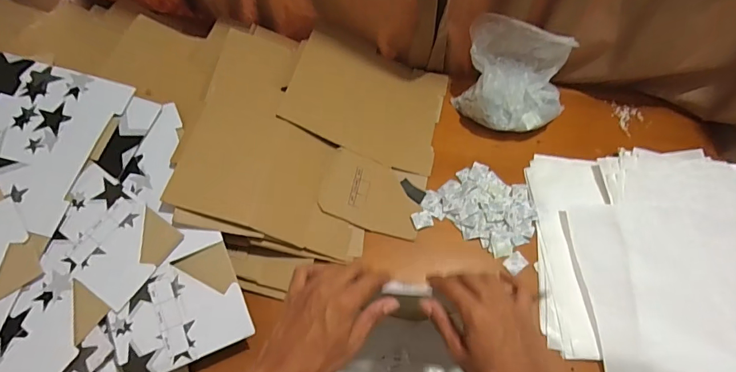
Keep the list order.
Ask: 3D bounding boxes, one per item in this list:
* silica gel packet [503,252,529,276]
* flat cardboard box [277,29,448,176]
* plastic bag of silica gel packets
[{"bbox_3d":[0.254,0.132,0.719,0.038,0.004,0.028,-33,66,-18],"label":"silica gel packet"},{"bbox_3d":[0.002,-0.174,0.835,0.296,0.021,0.250,20,61,-11],"label":"flat cardboard box"},{"bbox_3d":[0.284,-0.206,0.806,0.213,0.150,0.156,18,62,9],"label":"plastic bag of silica gel packets"}]

